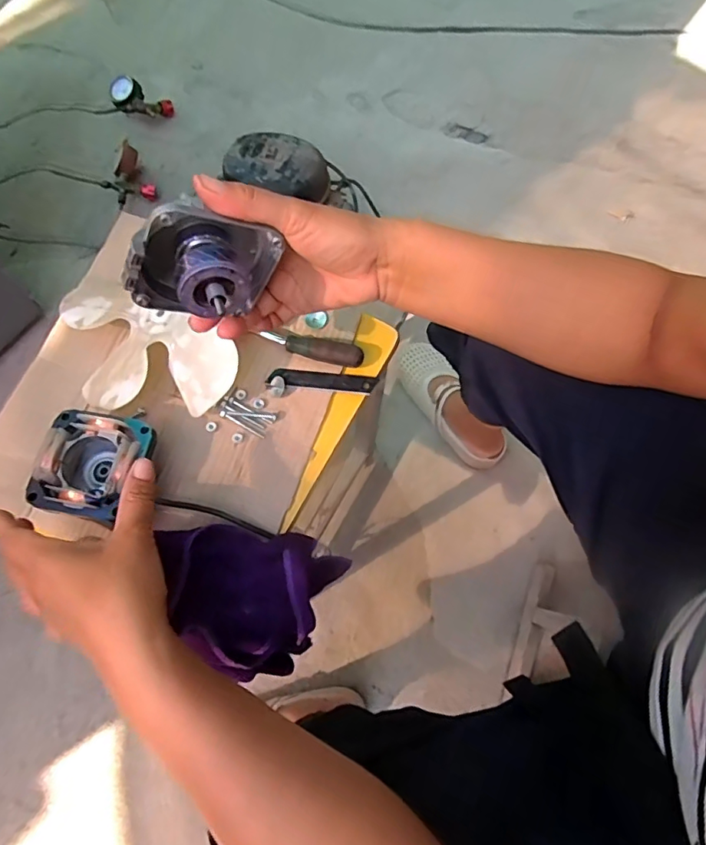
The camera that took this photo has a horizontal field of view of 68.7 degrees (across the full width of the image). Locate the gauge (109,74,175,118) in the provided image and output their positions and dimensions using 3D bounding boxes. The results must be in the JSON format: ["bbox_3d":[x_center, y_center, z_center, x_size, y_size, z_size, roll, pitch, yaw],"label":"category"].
[{"bbox_3d":[-0.451,-0.678,1.092,0.133,0.039,0.084,19,75,-14],"label":"gauge"}]

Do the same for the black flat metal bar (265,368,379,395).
[{"bbox_3d":[-0.028,-0.038,0.471,0.098,0.006,0.018,5,75,1],"label":"black flat metal bar"}]

